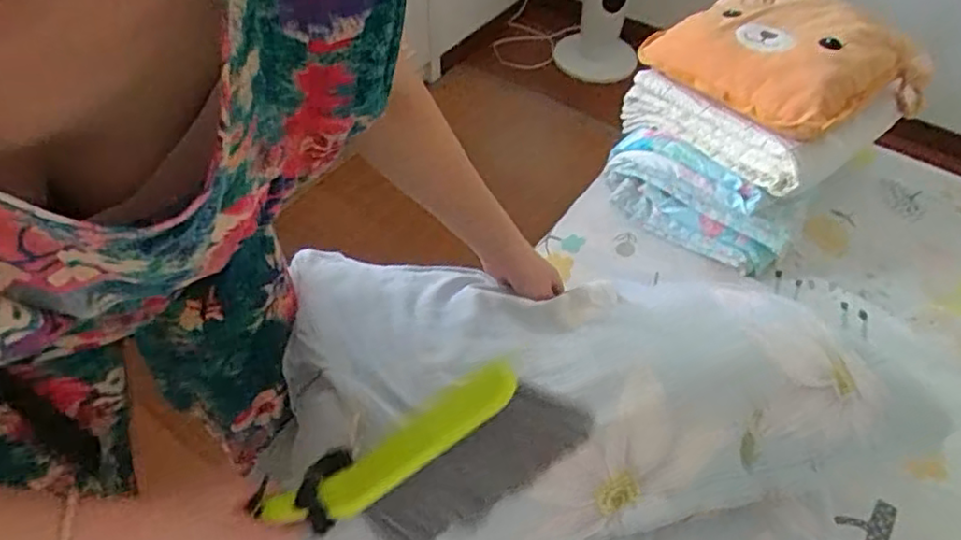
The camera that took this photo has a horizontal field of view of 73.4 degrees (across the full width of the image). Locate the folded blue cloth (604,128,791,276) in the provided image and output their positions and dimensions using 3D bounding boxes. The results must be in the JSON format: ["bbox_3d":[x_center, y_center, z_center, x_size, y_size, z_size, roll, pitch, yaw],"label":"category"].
[{"bbox_3d":[0.341,-0.108,1.044,0.309,0.147,0.057,38,26,17],"label":"folded blue cloth"}]

